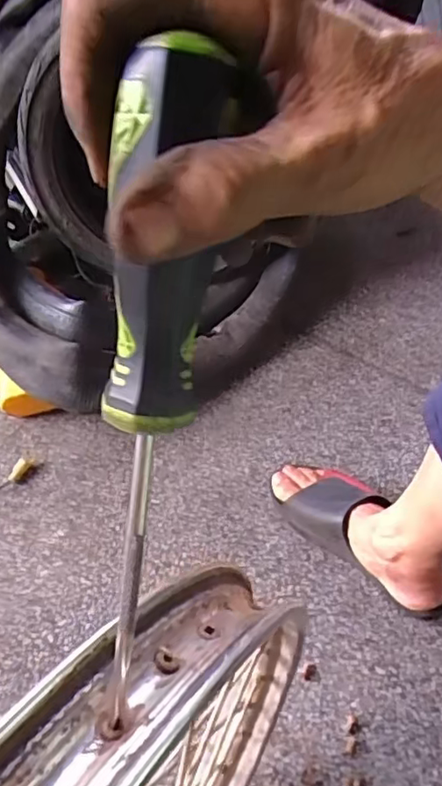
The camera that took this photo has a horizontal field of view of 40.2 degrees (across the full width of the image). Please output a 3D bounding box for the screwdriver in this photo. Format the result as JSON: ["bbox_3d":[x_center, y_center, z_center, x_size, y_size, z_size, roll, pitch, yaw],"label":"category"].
[{"bbox_3d":[-0.022,0.007,0.175,0.030,0.193,0.032,10,18,7],"label":"screwdriver"}]

